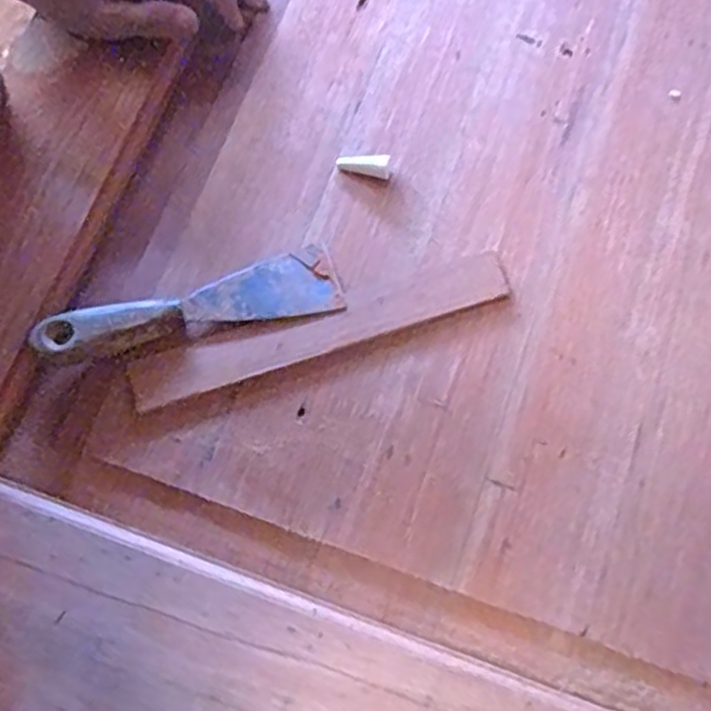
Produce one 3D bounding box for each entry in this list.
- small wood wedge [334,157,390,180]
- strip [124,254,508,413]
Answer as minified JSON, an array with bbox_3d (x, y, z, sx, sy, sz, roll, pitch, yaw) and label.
[{"bbox_3d":[0.004,-0.122,0.473,0.034,0.010,0.012,9,74,3],"label":"small wood wedge"},{"bbox_3d":[-0.021,-0.017,0.443,0.230,0.009,0.033,-18,74,-5],"label":"strip"}]

